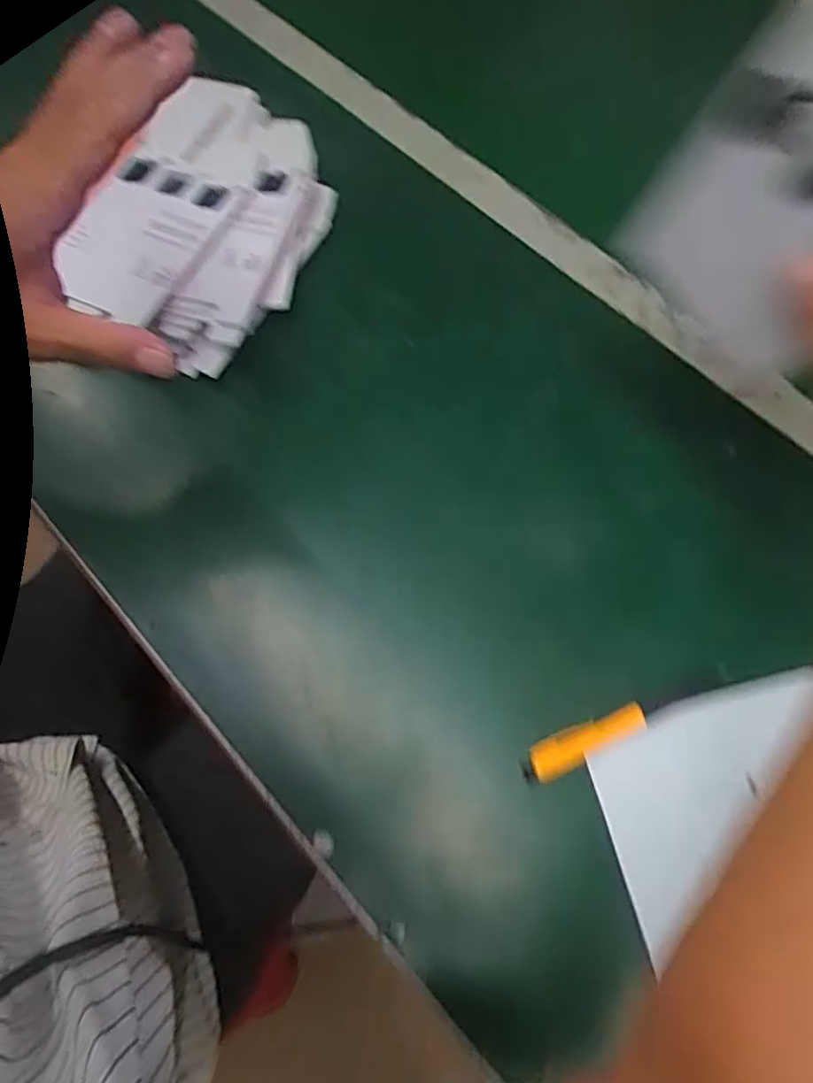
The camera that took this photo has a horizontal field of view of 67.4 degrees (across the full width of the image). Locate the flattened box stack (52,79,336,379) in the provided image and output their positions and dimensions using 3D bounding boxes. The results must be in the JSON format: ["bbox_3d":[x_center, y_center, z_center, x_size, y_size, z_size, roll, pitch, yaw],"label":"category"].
[{"bbox_3d":[-0.141,-0.243,0.449,0.146,0.035,0.237,16,70,6],"label":"flattened box stack"}]

